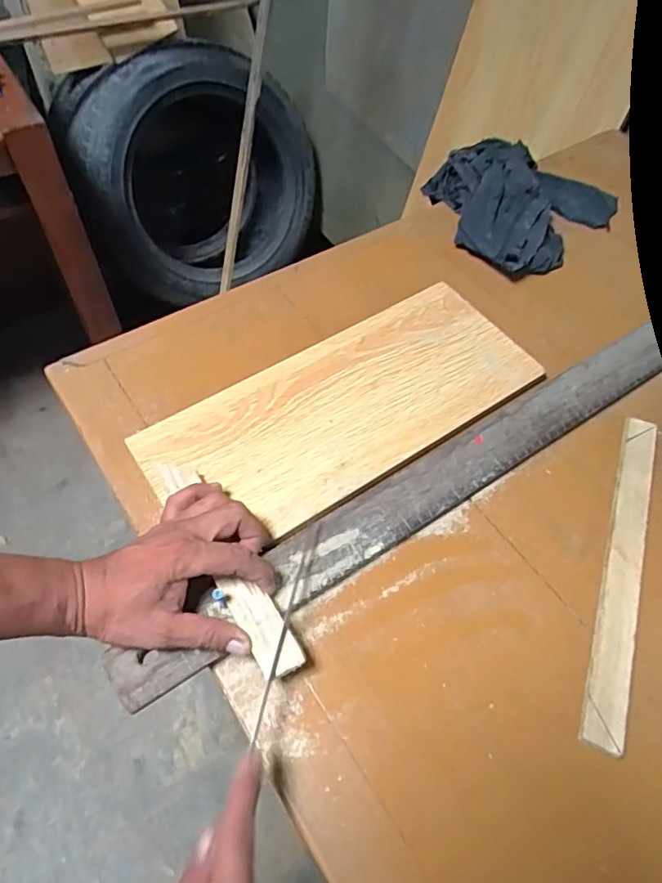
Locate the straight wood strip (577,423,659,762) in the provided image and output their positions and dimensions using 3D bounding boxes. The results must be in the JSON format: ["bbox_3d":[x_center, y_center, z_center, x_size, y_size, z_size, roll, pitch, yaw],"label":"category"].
[{"bbox_3d":[0.235,0.096,0.465,0.028,0.010,0.286,19,58,12],"label":"straight wood strip"}]

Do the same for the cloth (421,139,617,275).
[{"bbox_3d":[0.248,-0.303,0.727,0.222,0.057,0.237,-13,57,-8],"label":"cloth"}]

